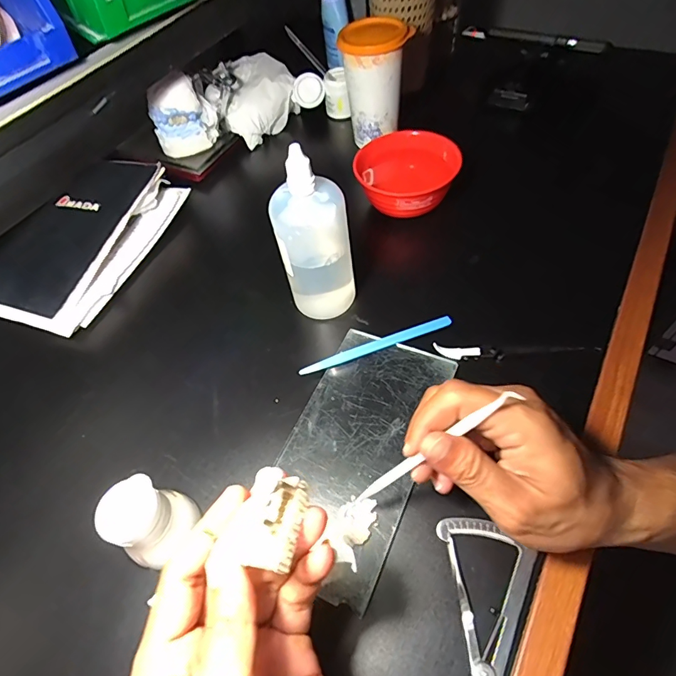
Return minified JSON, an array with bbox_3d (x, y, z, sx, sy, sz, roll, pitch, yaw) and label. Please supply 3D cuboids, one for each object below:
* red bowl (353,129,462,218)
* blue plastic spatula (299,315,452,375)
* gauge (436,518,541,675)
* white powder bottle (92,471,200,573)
[{"bbox_3d":[0.073,-0.172,0.472,0.103,0.053,0.094,-3,55,4],"label":"red bowl"},{"bbox_3d":[0.034,0.006,0.380,0.138,0.007,0.012,-18,55,-7],"label":"blue plastic spatula"},{"bbox_3d":[0.100,0.164,0.266,0.057,0.009,0.101,-6,55,2],"label":"gauge"},{"bbox_3d":[-0.124,0.124,0.289,0.043,0.068,0.045,-3,55,4],"label":"white powder bottle"}]

